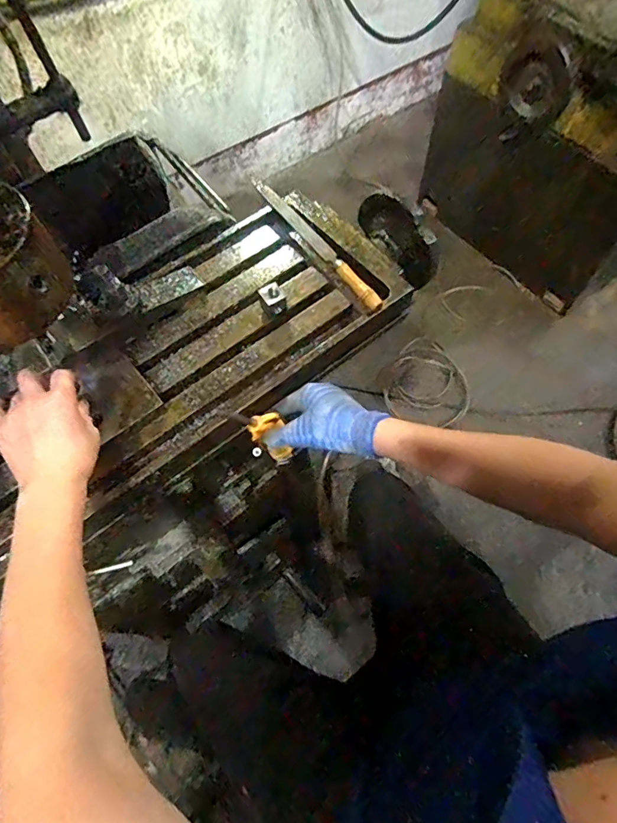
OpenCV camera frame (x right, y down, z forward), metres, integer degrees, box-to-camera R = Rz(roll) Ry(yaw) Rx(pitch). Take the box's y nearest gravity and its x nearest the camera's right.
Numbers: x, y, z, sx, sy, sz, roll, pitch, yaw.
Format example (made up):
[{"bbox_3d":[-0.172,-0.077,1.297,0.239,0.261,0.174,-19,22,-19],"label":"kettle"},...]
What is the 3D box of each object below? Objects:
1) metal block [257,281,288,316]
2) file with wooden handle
[{"bbox_3d":[-0.044,-0.138,0.588,0.027,0.042,0.026,-24,65,-10],"label":"metal block"},{"bbox_3d":[0.007,-0.241,0.648,0.022,0.024,0.314,-31,67,-13],"label":"file with wooden handle"}]

